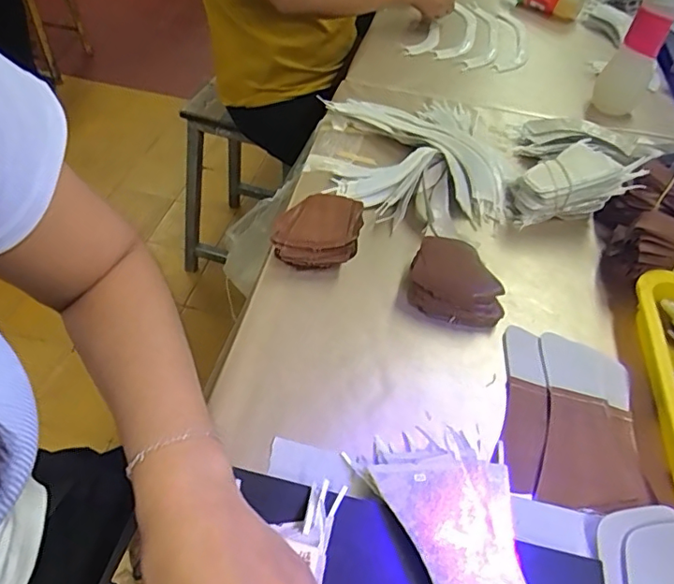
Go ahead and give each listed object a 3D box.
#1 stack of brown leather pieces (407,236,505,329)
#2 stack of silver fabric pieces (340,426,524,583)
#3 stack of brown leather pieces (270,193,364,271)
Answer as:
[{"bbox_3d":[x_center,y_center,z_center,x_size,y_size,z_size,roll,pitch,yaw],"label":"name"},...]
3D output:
[{"bbox_3d":[0.118,-0.012,0.522,0.090,0.041,0.086,18,49,9],"label":"stack of brown leather pieces"},{"bbox_3d":[0.086,0.169,0.348,0.090,0.047,0.181,-12,51,-17],"label":"stack of silver fabric pieces"},{"bbox_3d":[-0.019,-0.062,0.550,0.084,0.040,0.094,10,48,2],"label":"stack of brown leather pieces"}]

